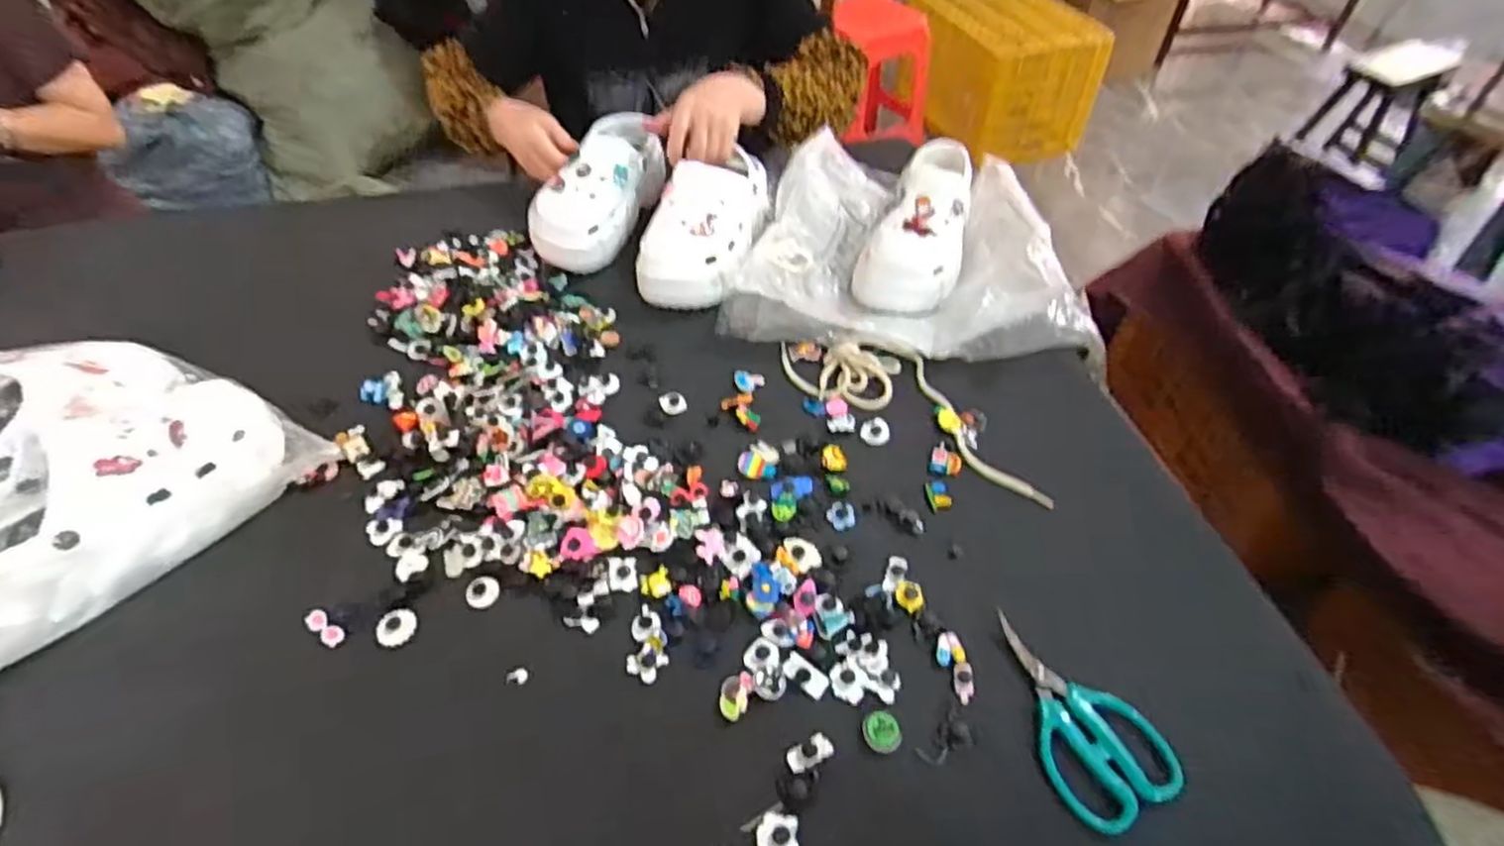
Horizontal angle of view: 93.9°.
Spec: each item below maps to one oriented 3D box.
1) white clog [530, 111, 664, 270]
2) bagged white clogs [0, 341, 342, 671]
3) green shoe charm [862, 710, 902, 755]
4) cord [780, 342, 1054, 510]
[{"bbox_3d":[-0.186,-0.295,0.880,0.102,0.086,0.240,13,49,12],"label":"white clog"},{"bbox_3d":[-0.554,0.042,0.559,0.209,0.148,0.305,25,53,21],"label":"bagged white clogs"},{"bbox_3d":[0.091,0.218,0.495,0.025,0.007,0.027,0,48,0],"label":"green shoe charm"},{"bbox_3d":[0.165,-0.026,0.702,0.299,0.018,0.101,28,54,23],"label":"cord"}]

